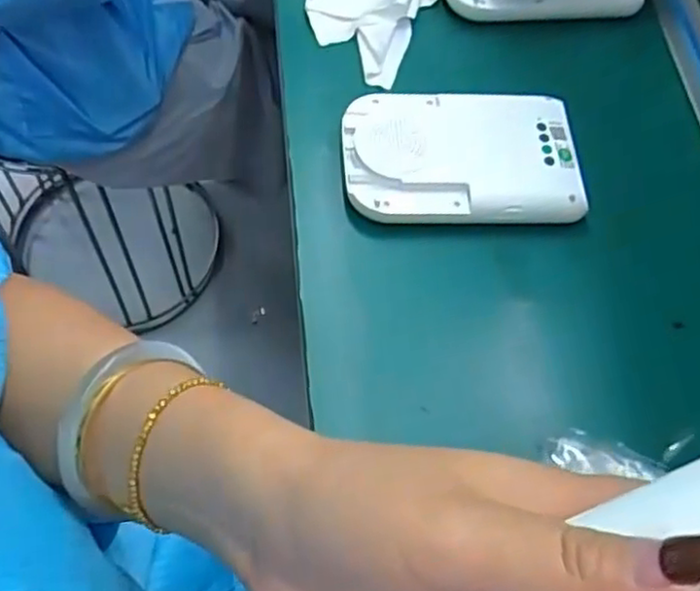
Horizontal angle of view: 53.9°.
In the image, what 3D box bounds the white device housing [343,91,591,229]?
[{"bbox_3d":[0.071,-0.089,0.443,0.148,0.021,0.089,-1,65,-3],"label":"white device housing"}]

